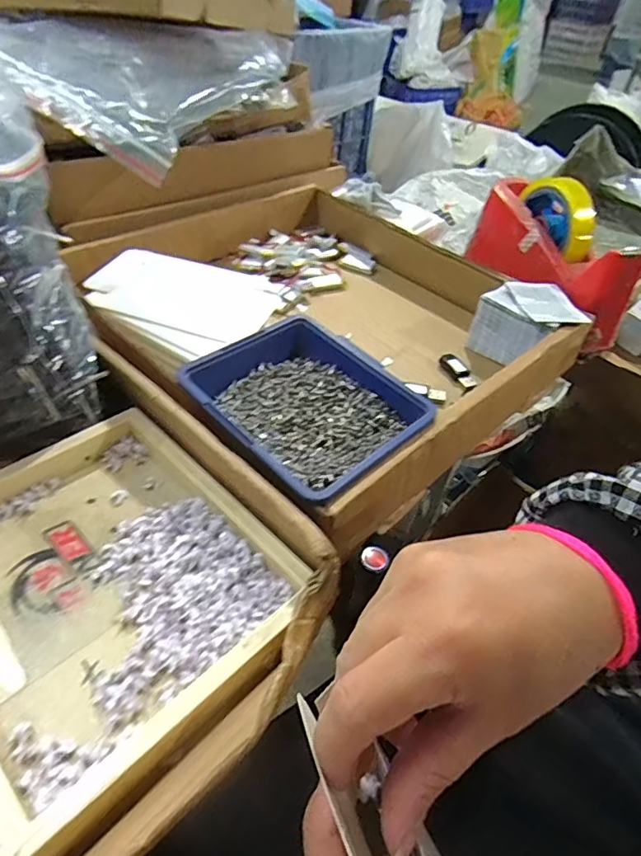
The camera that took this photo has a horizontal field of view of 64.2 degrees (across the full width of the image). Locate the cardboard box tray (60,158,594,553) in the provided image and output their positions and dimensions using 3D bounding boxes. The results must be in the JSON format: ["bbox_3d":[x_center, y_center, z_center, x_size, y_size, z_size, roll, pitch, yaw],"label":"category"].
[{"bbox_3d":[-0.001,-0.113,0.483,0.362,0.073,0.388,-30,55,-32],"label":"cardboard box tray"}]

